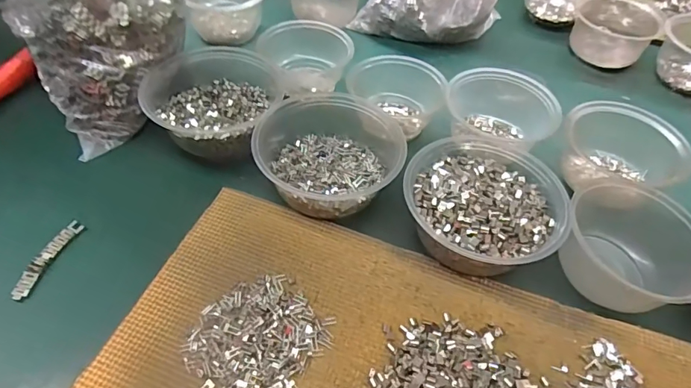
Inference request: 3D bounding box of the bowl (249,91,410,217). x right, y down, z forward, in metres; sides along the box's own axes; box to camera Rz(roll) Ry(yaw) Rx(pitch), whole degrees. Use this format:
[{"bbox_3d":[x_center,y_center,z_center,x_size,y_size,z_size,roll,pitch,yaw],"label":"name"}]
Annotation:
[{"bbox_3d":[-0.018,-0.043,0.448,0.127,0.055,0.138,2,49,-2],"label":"bowl"}]

